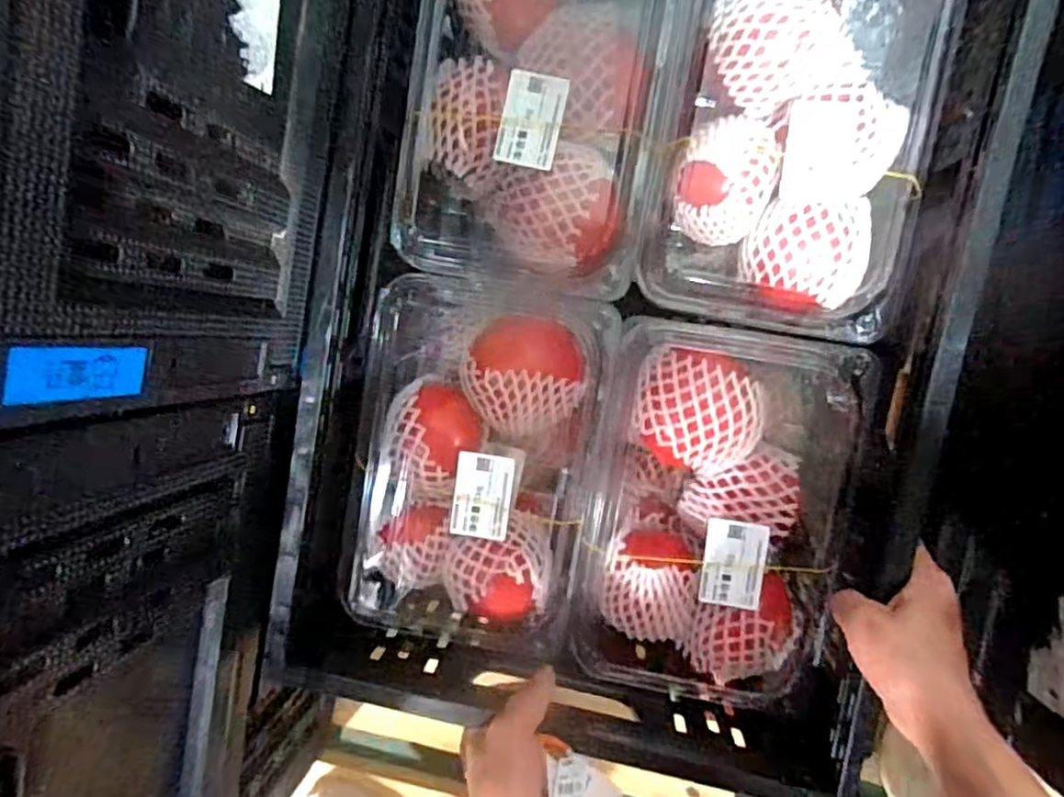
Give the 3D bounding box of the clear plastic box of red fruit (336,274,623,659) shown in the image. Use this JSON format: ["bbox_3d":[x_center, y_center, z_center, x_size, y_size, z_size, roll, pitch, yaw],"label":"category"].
[{"bbox_3d":[-0.042,0.055,0.506,0.178,0.095,0.278,9,95,0],"label":"clear plastic box of red fruit"}]

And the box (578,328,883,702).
[{"bbox_3d":[0.138,0.087,0.492,0.192,0.092,0.273,9,95,0],"label":"box"}]

